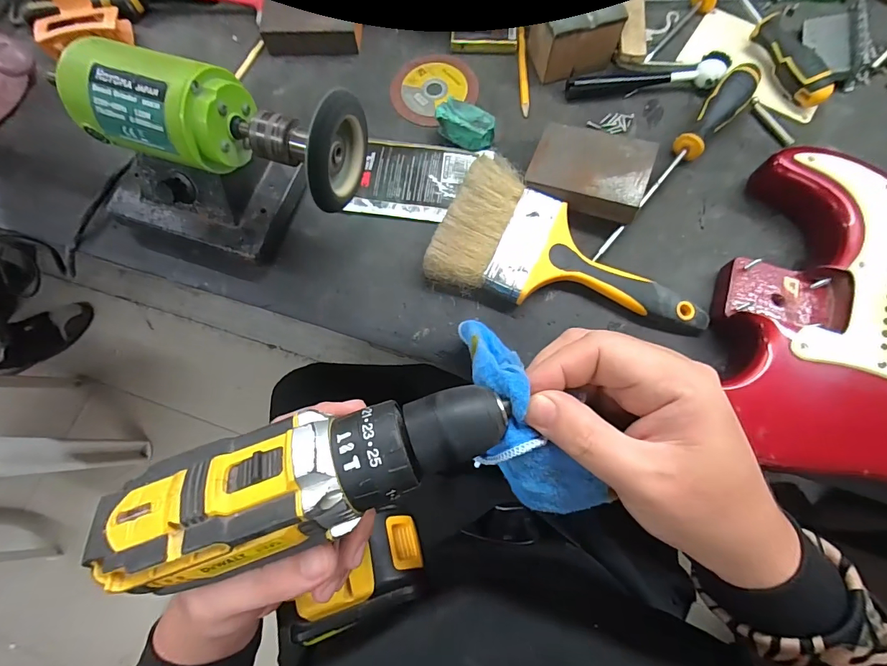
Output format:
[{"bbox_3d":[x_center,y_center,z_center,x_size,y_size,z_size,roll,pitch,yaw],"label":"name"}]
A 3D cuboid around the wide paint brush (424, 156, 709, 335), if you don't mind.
[{"bbox_3d":[0.110,-0.072,0.346,0.227,0.035,0.112,15,76,6],"label":"wide paint brush"}]

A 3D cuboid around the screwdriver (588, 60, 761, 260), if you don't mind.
[{"bbox_3d":[0.211,-0.154,0.365,0.029,0.031,0.233,40,79,11],"label":"screwdriver"}]

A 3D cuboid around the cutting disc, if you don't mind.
[{"bbox_3d":[-0.012,-0.255,0.416,0.085,0.004,0.083,0,75,2],"label":"cutting disc"}]

